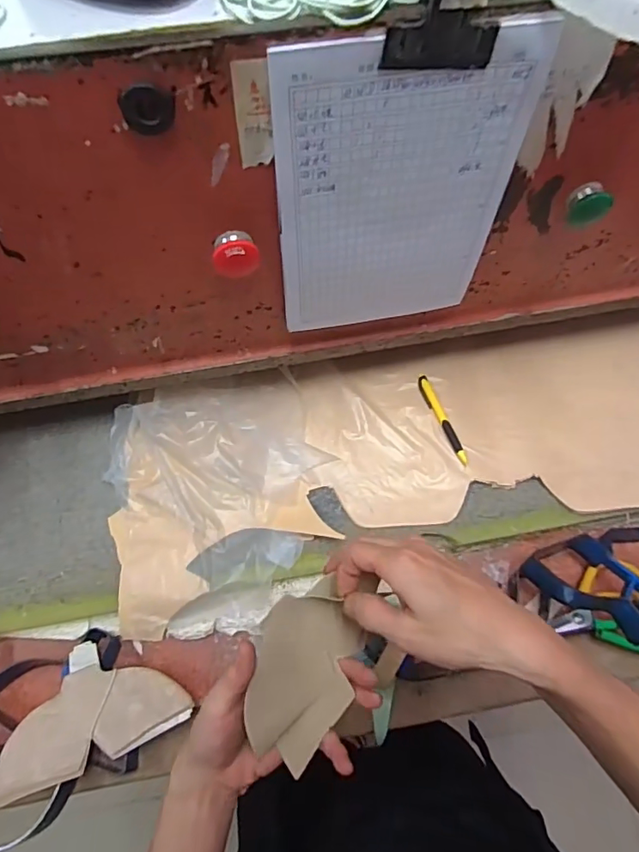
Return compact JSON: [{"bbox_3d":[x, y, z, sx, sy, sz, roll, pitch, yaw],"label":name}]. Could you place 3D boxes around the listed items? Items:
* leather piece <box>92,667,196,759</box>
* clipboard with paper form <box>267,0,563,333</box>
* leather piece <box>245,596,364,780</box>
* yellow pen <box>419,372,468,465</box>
[{"bbox_3d":[-0.169,0.280,0.496,0.083,0.014,0.072,9,66,3],"label":"leather piece"},{"bbox_3d":[0.061,-0.187,0.413,0.188,0.296,0.020,-10,66,-5],"label":"clipboard with paper form"},{"bbox_3d":[-0.017,0.199,0.398,0.086,0.011,0.125,27,83,-20],"label":"leather piece"},{"bbox_3d":[0.155,-0.010,0.639,0.015,0.011,0.132,-20,69,-9],"label":"yellow pen"}]

